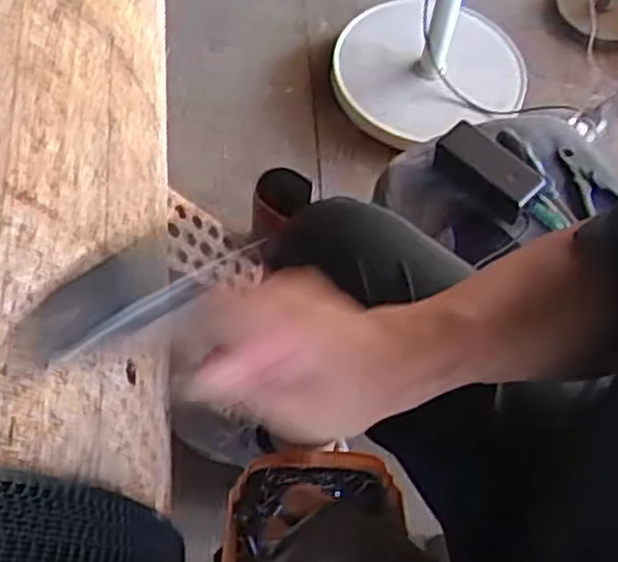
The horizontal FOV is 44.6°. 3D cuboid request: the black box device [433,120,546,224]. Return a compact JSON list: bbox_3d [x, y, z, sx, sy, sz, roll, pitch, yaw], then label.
[{"bbox_3d":[0.212,-0.131,0.900,0.061,0.046,0.131,-37,67,-21],"label":"black box device"}]

